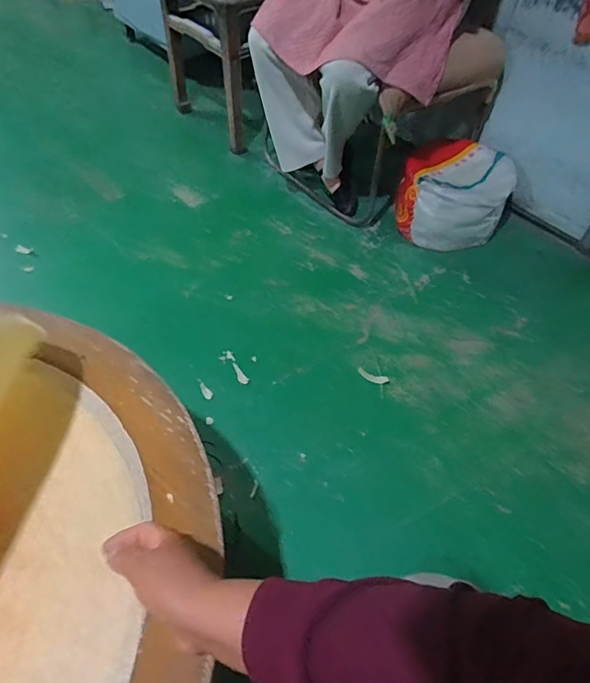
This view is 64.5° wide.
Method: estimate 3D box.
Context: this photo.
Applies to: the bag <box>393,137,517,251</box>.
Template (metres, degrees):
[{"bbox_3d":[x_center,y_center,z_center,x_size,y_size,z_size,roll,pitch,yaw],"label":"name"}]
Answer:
[{"bbox_3d":[0.495,-0.465,1.463,0.316,0.236,0.337,25,53,17],"label":"bag"}]

